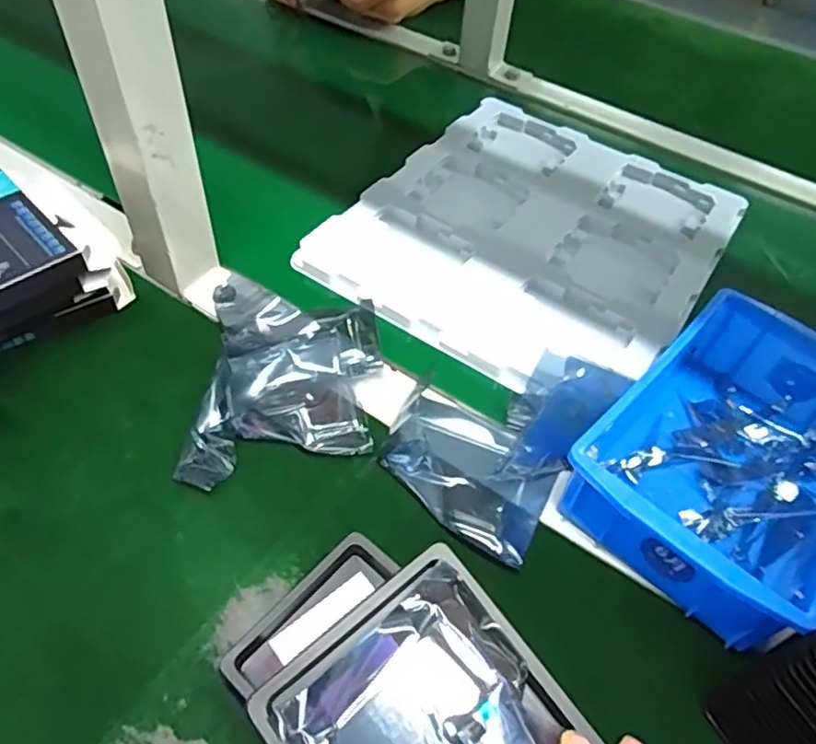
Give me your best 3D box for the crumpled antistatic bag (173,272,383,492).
[{"bbox_3d":[-0.077,-0.006,0.409,0.112,0.034,0.159,1,51,-5],"label":"crumpled antistatic bag"}]

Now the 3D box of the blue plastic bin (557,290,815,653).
[{"bbox_3d":[0.192,0.044,0.376,0.125,0.061,0.202,38,57,24],"label":"blue plastic bin"}]

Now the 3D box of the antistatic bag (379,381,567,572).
[{"bbox_3d":[0.038,0.055,0.391,0.108,0.008,0.091,28,54,17],"label":"antistatic bag"}]

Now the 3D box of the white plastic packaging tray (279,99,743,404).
[{"bbox_3d":[0.109,-0.123,0.531,0.269,0.017,0.309,30,54,18],"label":"white plastic packaging tray"}]

